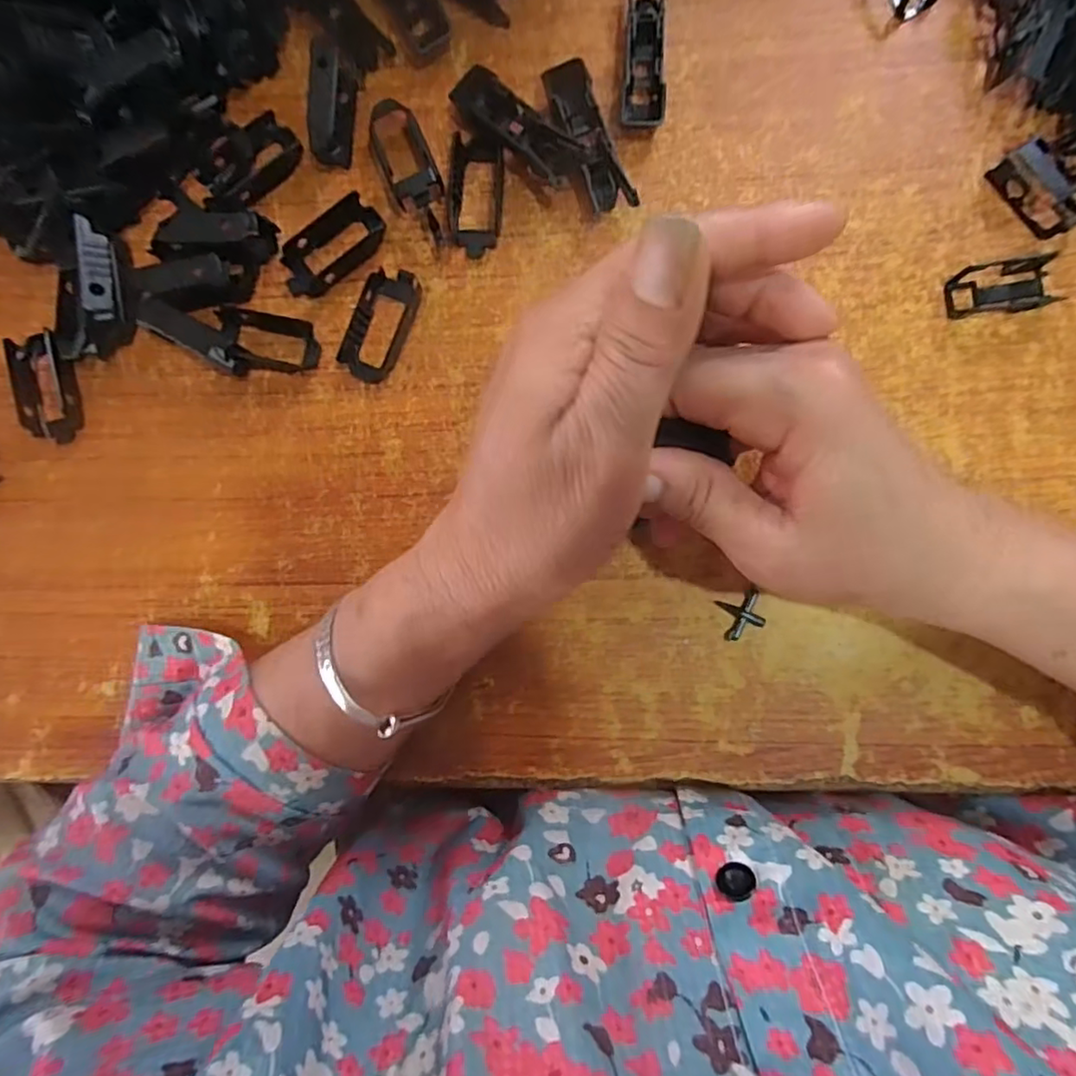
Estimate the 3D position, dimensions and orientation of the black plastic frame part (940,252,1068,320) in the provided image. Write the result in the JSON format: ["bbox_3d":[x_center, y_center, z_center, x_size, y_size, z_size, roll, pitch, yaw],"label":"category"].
[{"bbox_3d":[0.193,-0.104,0.256,0.044,0.007,0.022,-9,88,4],"label":"black plastic frame part"}]

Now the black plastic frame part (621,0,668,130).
[{"bbox_3d":[0.047,-0.212,0.269,0.019,0.012,0.061,2,88,4],"label":"black plastic frame part"}]

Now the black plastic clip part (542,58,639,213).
[{"bbox_3d":[0.022,-0.172,0.268,0.019,0.014,0.064,-23,87,3],"label":"black plastic clip part"}]

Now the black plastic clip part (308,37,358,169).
[{"bbox_3d":[-0.092,-0.193,0.274,0.015,0.020,0.045,5,89,4],"label":"black plastic clip part"}]

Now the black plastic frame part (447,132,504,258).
[{"bbox_3d":[-0.028,-0.153,0.273,0.023,0.010,0.053,4,88,4],"label":"black plastic frame part"}]

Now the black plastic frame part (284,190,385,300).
[{"bbox_3d":[-0.093,-0.130,0.277,0.052,0.009,0.026,-44,86,2],"label":"black plastic frame part"}]

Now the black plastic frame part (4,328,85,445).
[{"bbox_3d":[-0.225,-0.069,0.283,0.026,0.013,0.049,-11,87,4],"label":"black plastic frame part"}]

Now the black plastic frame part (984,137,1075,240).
[{"bbox_3d":[0.208,-0.143,0.254,0.019,0.012,0.039,-36,86,2],"label":"black plastic frame part"}]

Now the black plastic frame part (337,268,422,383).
[{"bbox_3d":[-0.071,-0.096,0.275,0.023,0.007,0.051,23,90,4],"label":"black plastic frame part"}]

